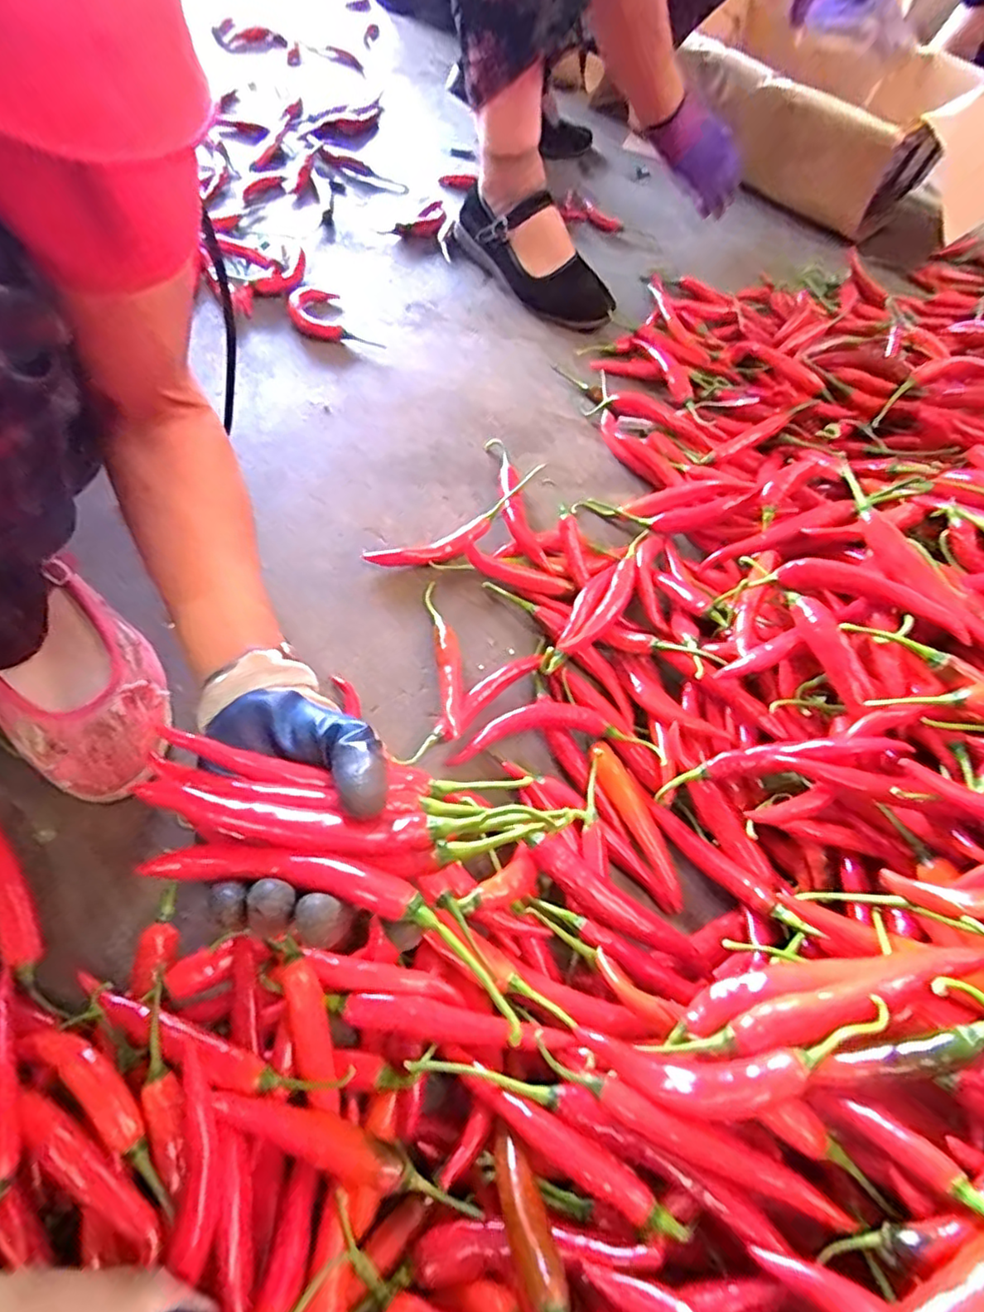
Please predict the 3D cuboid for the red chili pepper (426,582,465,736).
[{"bbox_3d":[-0.034,-0.001,0.472,0.017,0.015,0.142,-8,58,-9],"label":"red chili pepper"}]

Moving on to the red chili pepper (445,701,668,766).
[{"bbox_3d":[0.045,0.055,0.447,0.146,0.021,0.044,2,57,-3],"label":"red chili pepper"}]

